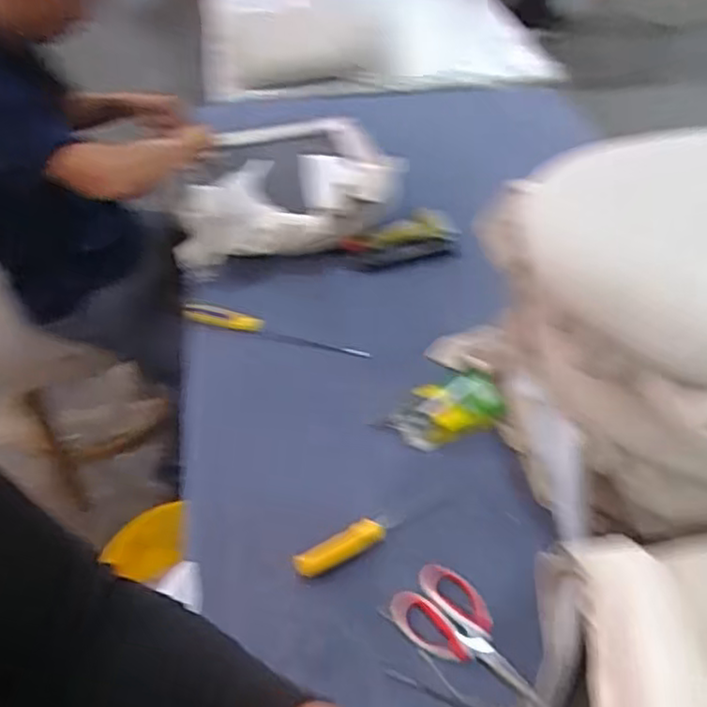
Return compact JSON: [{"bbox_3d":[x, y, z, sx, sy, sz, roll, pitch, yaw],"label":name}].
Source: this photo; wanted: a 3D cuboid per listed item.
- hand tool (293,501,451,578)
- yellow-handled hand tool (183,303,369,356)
[{"bbox_3d":[0.021,0.232,0.880,0.211,0.038,0.038,-23,49,-22],"label":"hand tool"},{"bbox_3d":[-0.133,-0.044,1.168,0.328,0.035,0.038,11,45,11],"label":"yellow-handled hand tool"}]

